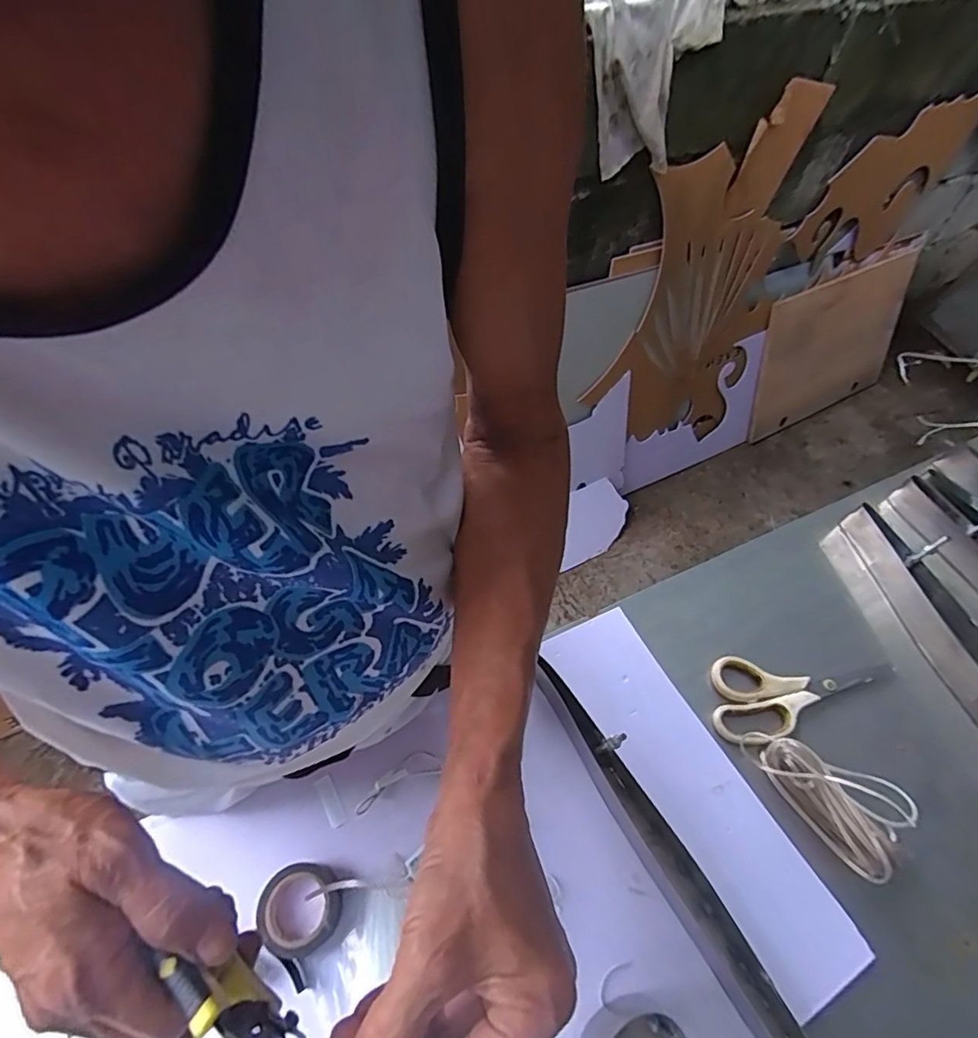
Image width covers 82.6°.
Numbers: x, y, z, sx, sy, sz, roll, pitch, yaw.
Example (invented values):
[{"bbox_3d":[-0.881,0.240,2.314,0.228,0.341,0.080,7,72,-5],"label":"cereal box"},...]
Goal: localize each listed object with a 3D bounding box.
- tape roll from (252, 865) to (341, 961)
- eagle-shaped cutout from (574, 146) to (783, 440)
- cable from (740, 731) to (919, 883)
[{"bbox_3d":[-0.132,0.273,0.390,0.053,0.022,0.052,2,58,-2],"label":"tape roll"},{"bbox_3d":[0.492,-0.479,1.327,0.535,0.609,0.023,-12,41,-30],"label":"eagle-shaped cutout"},{"bbox_3d":[0.267,0.210,0.434,0.046,0.068,0.119,-32,65,-21],"label":"cable"}]

